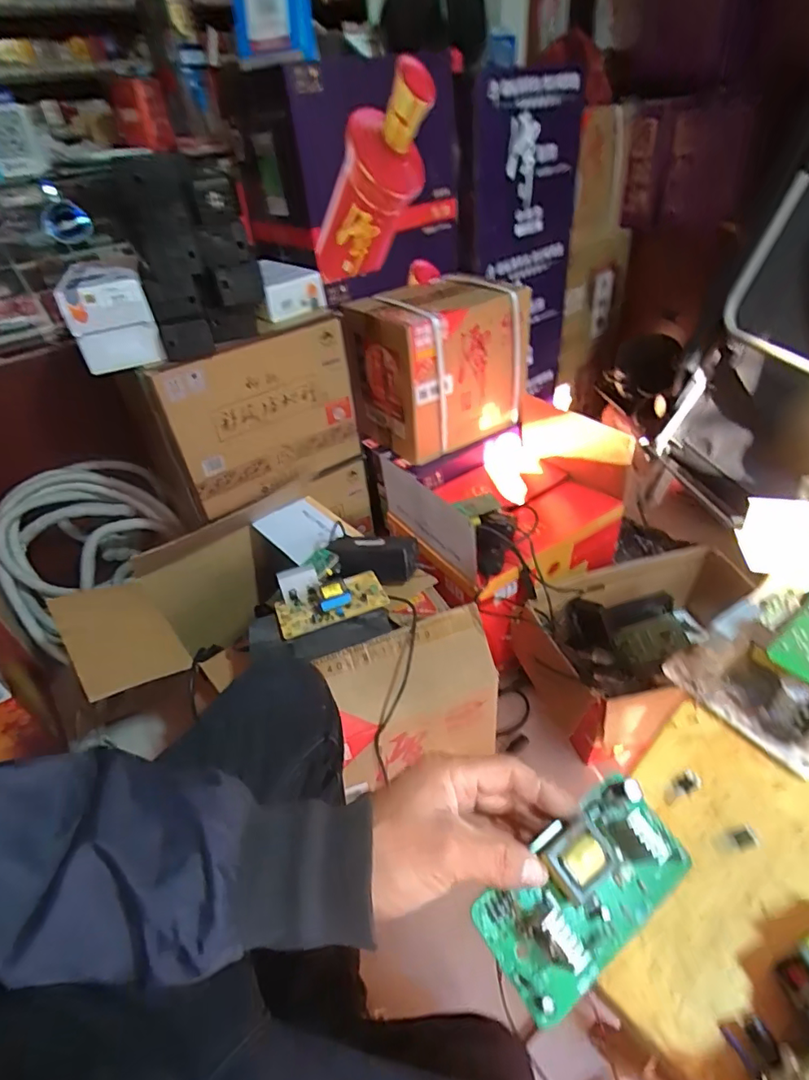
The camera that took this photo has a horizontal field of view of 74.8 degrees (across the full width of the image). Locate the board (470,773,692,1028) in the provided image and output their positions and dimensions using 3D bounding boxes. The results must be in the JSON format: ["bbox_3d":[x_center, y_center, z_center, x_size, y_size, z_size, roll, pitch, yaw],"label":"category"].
[{"bbox_3d":[0.105,0.195,0.294,0.122,0.029,0.063,-28,66,-22],"label":"board"}]

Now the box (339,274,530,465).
[{"bbox_3d":[0.074,-0.364,1.136,0.344,0.289,0.191,-27,43,-24],"label":"box"}]

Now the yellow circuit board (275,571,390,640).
[{"bbox_3d":[-0.106,0.080,0.744,0.152,0.035,0.080,-18,40,-14],"label":"yellow circuit board"}]

